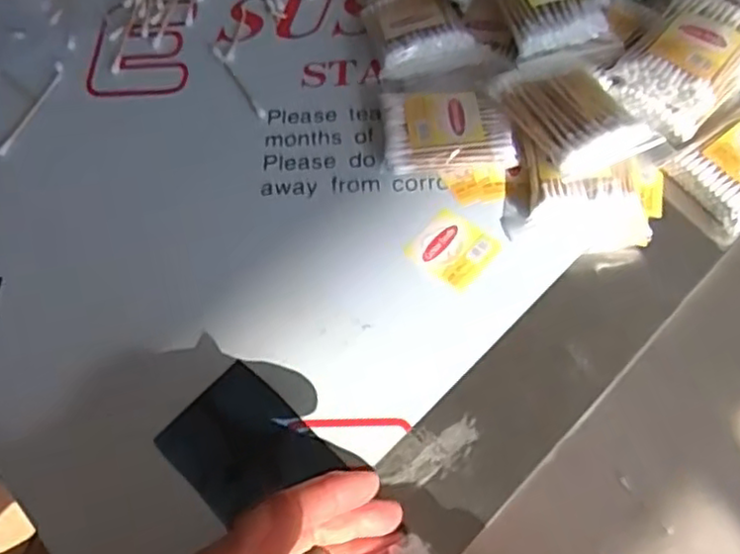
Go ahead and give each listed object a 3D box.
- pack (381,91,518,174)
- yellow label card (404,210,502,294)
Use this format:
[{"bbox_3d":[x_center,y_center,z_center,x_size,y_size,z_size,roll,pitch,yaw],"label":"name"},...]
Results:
[{"bbox_3d":[0.046,-0.089,0.410,0.076,0.023,0.052,-3,63,2],"label":"pack"},{"bbox_3d":[0.046,-0.017,0.380,0.041,0.004,0.037,36,71,20],"label":"yellow label card"}]

